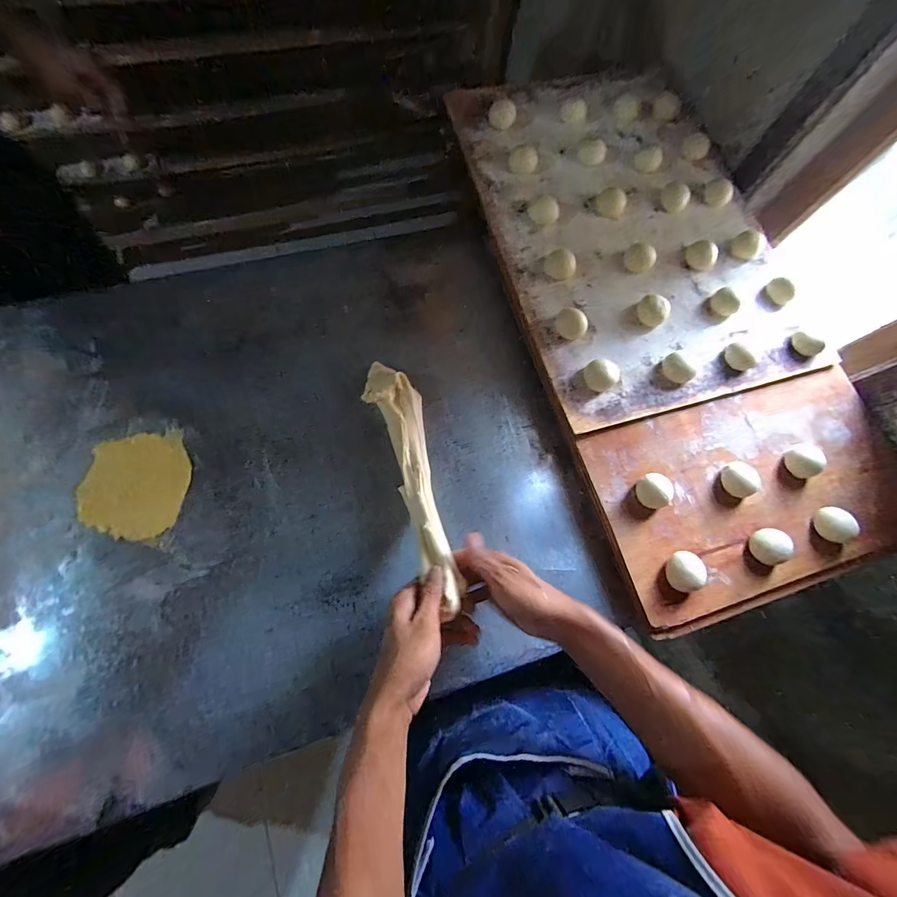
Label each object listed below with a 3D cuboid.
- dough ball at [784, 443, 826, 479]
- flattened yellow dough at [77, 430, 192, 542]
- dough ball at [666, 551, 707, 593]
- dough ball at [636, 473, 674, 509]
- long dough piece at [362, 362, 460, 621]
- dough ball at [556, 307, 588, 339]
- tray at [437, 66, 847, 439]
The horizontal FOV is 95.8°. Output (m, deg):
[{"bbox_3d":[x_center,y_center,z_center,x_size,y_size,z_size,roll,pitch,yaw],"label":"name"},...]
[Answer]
[{"bbox_3d":[0.461,0.017,0.527,0.044,0.033,0.041,1,74,-2],"label":"dough ball"},{"bbox_3d":[-0.372,0.042,0.481,0.111,0.011,0.124,5,74,-1],"label":"flattened yellow dough"},{"bbox_3d":[0.274,0.142,0.470,0.038,0.029,0.044,0,74,-2],"label":"dough ball"},{"bbox_3d":[0.249,0.051,0.493,0.039,0.024,0.041,1,74,-2],"label":"dough ball"},{"bbox_3d":[-0.039,0.031,0.479,0.059,0.043,0.316,-15,63,-6],"label":"long dough piece"},{"bbox_3d":[0.164,-0.167,0.543,0.041,0.021,0.033,29,75,6],"label":"dough ball"},{"bbox_3d":[0.273,-0.350,0.617,0.416,0.047,0.607,-16,75,-6],"label":"tray"}]

